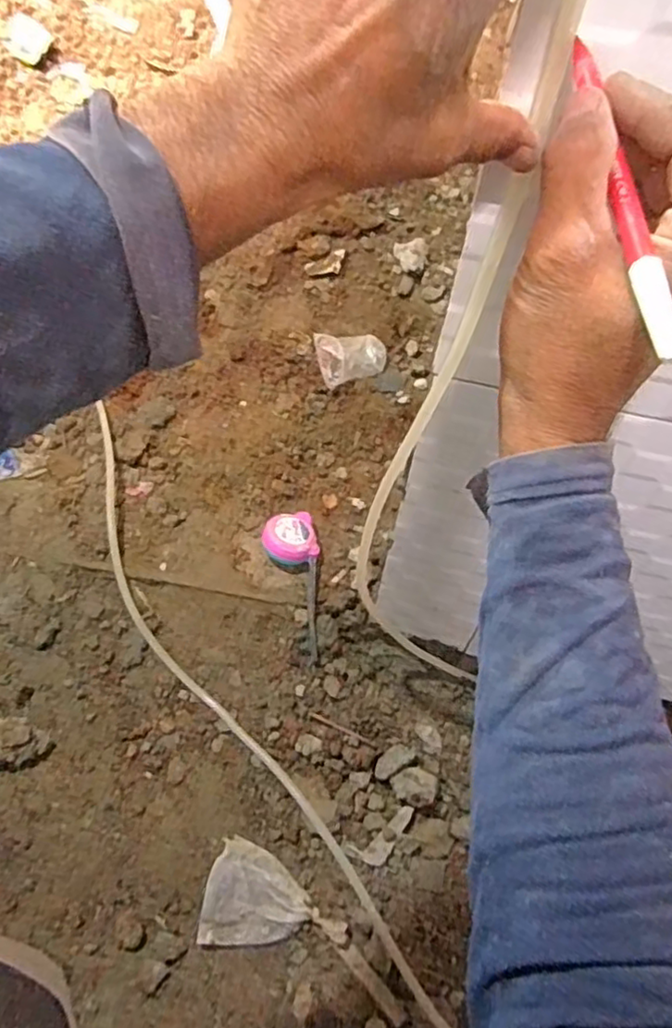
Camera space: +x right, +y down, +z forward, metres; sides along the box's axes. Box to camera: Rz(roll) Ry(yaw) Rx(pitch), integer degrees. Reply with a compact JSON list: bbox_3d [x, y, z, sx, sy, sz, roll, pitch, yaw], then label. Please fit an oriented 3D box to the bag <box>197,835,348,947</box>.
[{"bbox_3d":[-0.062,0.378,0.655,0.137,0.021,0.089,3,56,-3],"label":"bag"}]

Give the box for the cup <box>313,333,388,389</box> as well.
[{"bbox_3d":[0.024,-0.235,0.956,0.100,0.059,0.071,-14,58,-14],"label":"cup"}]

